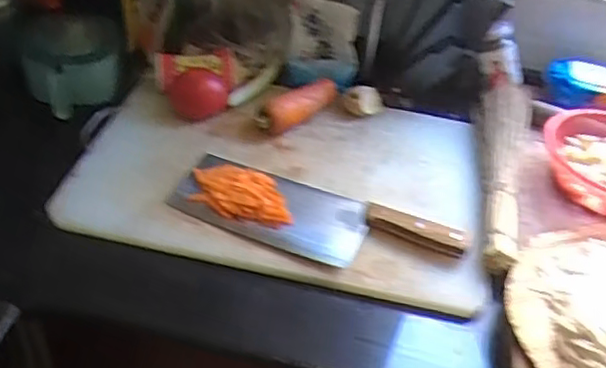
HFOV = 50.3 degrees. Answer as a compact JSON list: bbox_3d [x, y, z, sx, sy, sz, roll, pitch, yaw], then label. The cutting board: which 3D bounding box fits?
[{"bbox_3d":[-0.025,-0.017,0.807,0.481,0.031,0.322,10,42,3],"label":"cutting board"}]

